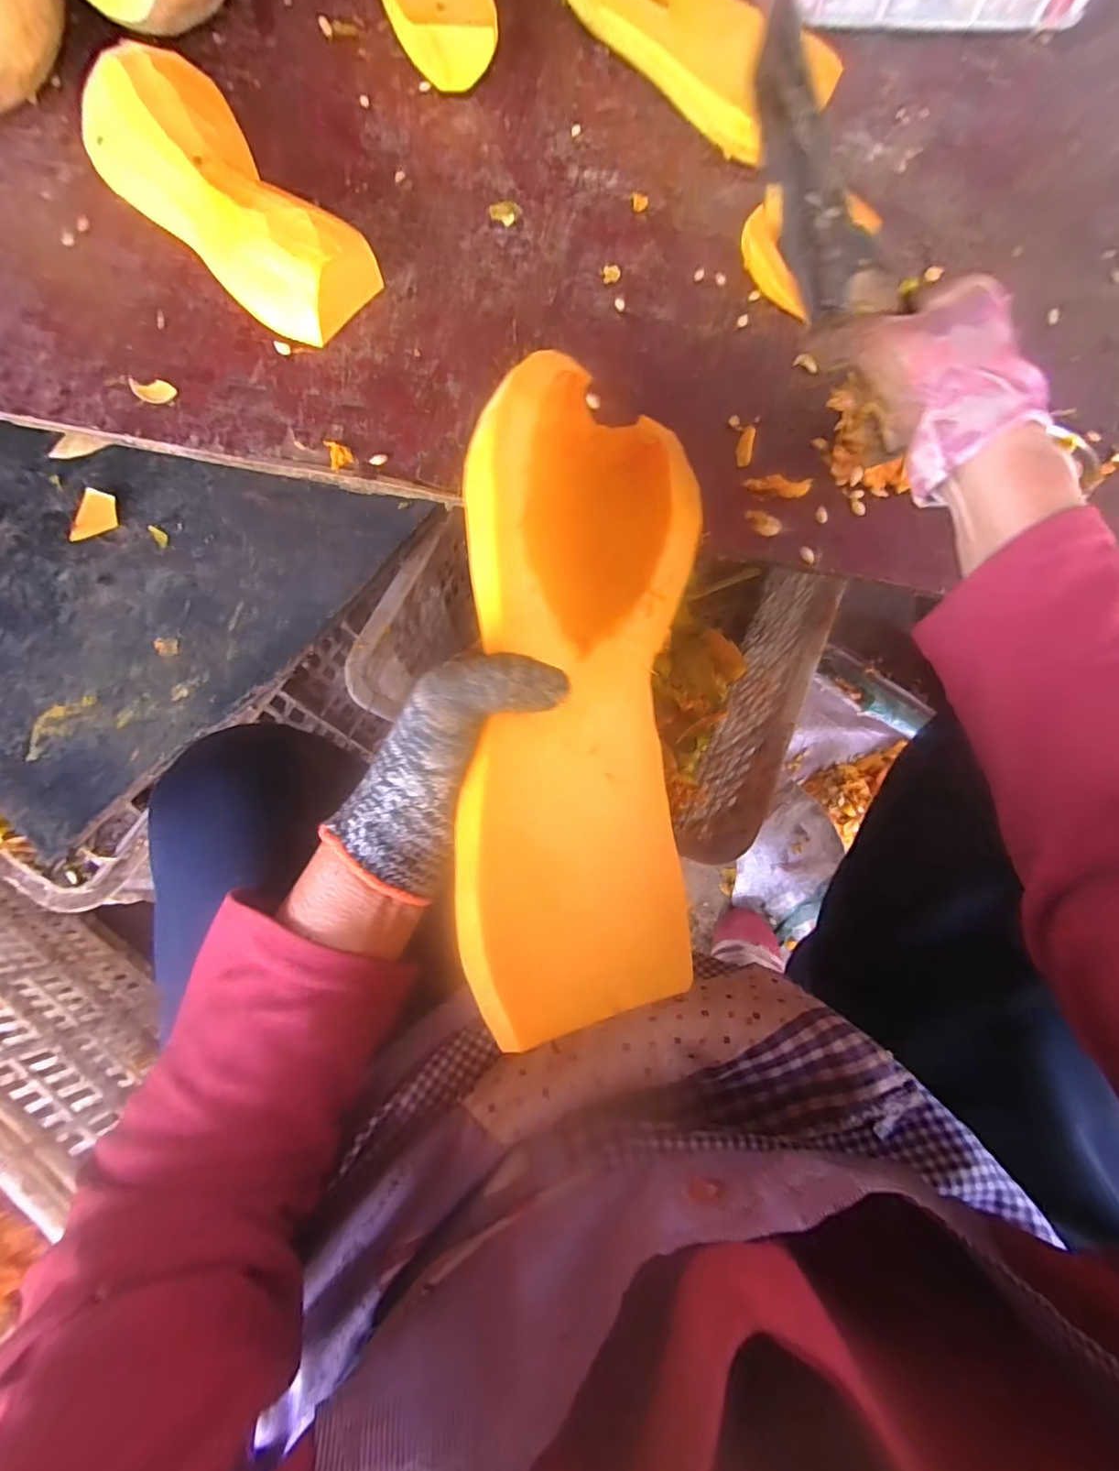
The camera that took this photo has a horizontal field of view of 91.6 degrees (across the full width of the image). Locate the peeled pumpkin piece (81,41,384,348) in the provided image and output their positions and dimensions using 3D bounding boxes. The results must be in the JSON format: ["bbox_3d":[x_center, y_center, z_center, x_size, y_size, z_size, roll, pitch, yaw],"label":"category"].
[{"bbox_3d":[-0.268,-0.435,0.436,0.118,0.051,0.291,-39,79,-10],"label":"peeled pumpkin piece"}]

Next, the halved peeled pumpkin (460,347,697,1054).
[{"bbox_3d":[0.015,-0.057,0.274,0.112,0.078,0.367,2,66,0],"label":"halved peeled pumpkin"}]

